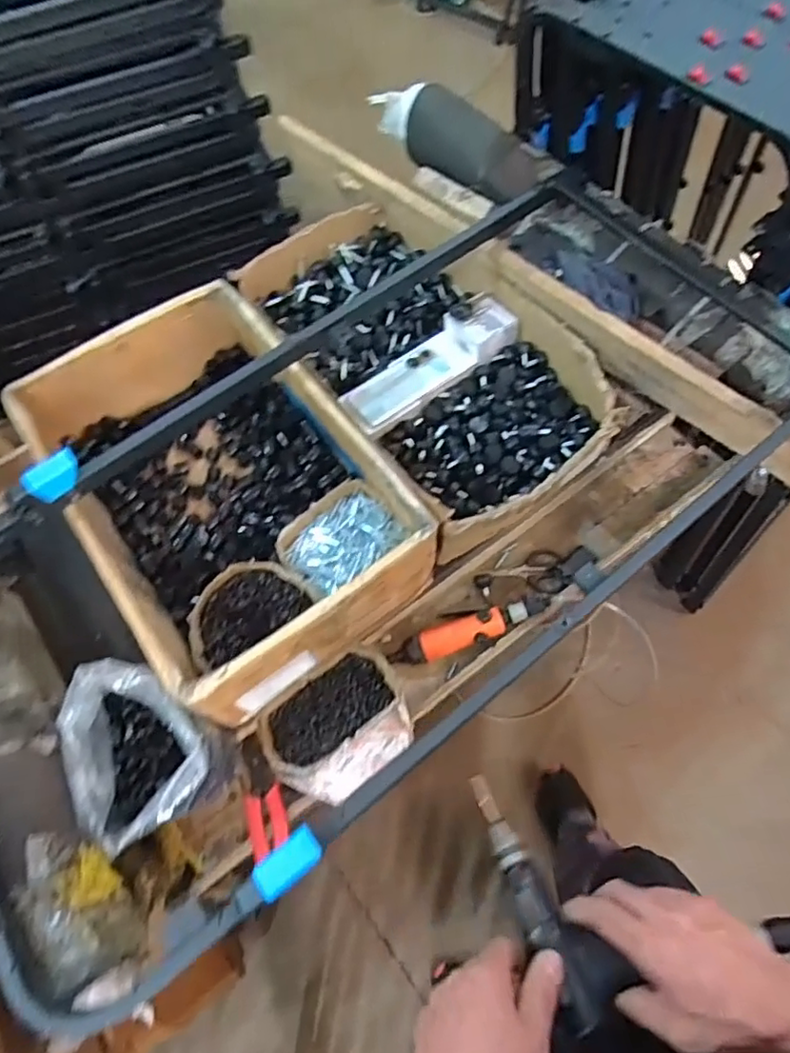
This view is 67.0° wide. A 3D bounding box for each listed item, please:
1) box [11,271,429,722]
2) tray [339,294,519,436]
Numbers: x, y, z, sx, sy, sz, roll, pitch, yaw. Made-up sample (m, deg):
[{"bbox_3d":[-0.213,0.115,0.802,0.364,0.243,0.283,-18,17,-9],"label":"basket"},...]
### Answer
[{"bbox_3d":[-0.227,-0.057,0.817,0.342,0.166,0.527,-36,68,-13],"label":"box"},{"bbox_3d":[0.055,-0.251,0.908,0.286,0.050,0.095,-35,68,-13],"label":"tray"}]

